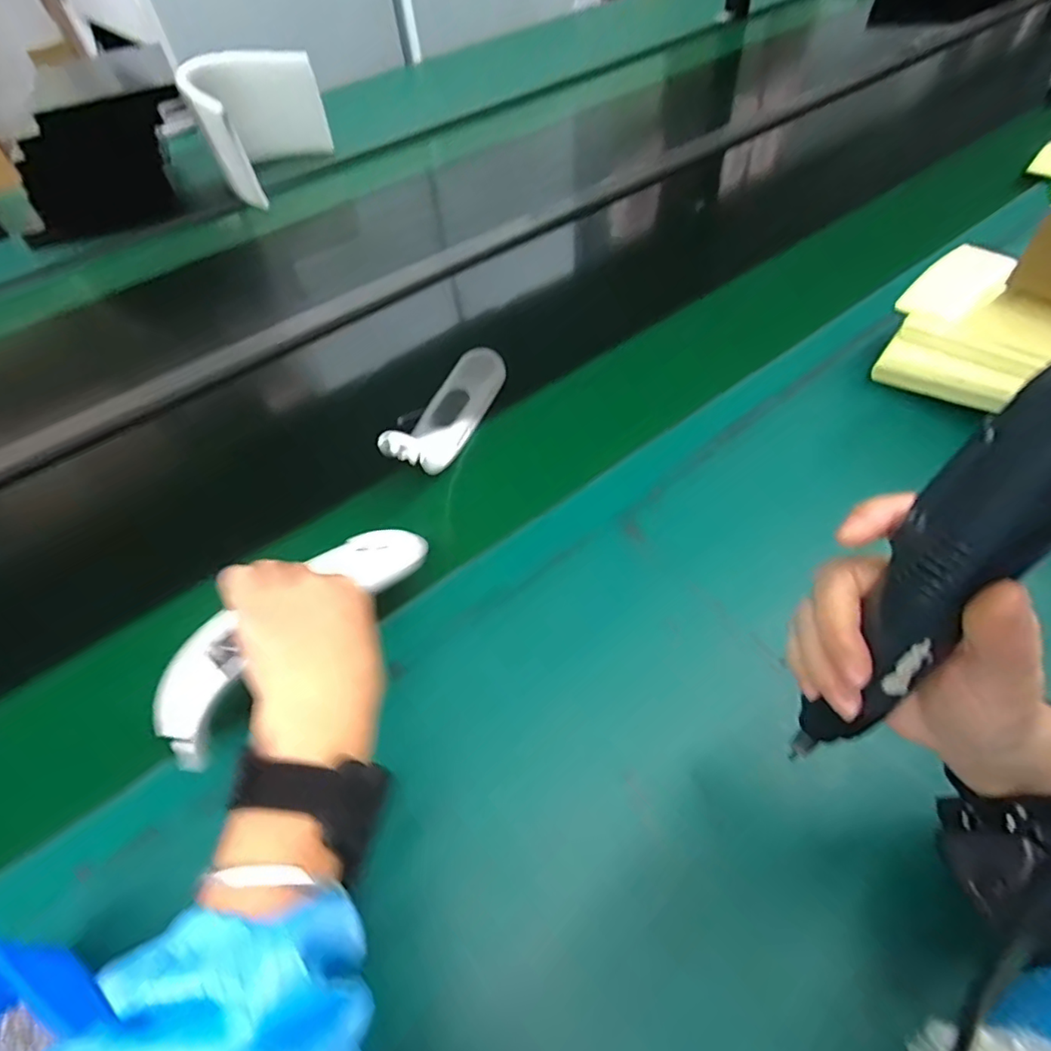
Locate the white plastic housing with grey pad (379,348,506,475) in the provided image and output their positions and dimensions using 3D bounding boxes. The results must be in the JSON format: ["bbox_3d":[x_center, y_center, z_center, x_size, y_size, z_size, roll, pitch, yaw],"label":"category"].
[{"bbox_3d":[-0.076,-0.112,0.549,0.060,0.054,0.192,15,44,12],"label":"white plastic housing with grey pad"}]

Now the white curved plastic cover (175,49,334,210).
[{"bbox_3d":[-0.406,-0.622,0.881,0.185,0.139,0.213,-18,57,-9],"label":"white curved plastic cover"}]

